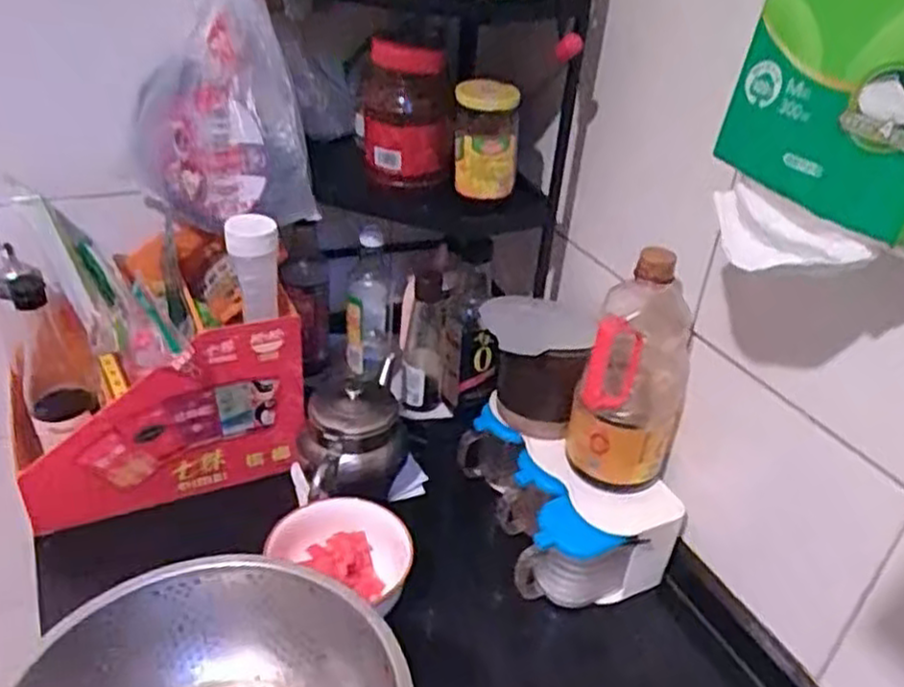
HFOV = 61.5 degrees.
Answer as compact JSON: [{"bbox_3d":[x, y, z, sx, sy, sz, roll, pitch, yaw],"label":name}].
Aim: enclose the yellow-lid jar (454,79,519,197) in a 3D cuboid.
[{"bbox_3d":[0.040,-0.247,0.925,0.076,0.120,0.079,4,35,0],"label":"yellow-lid jar"}]

